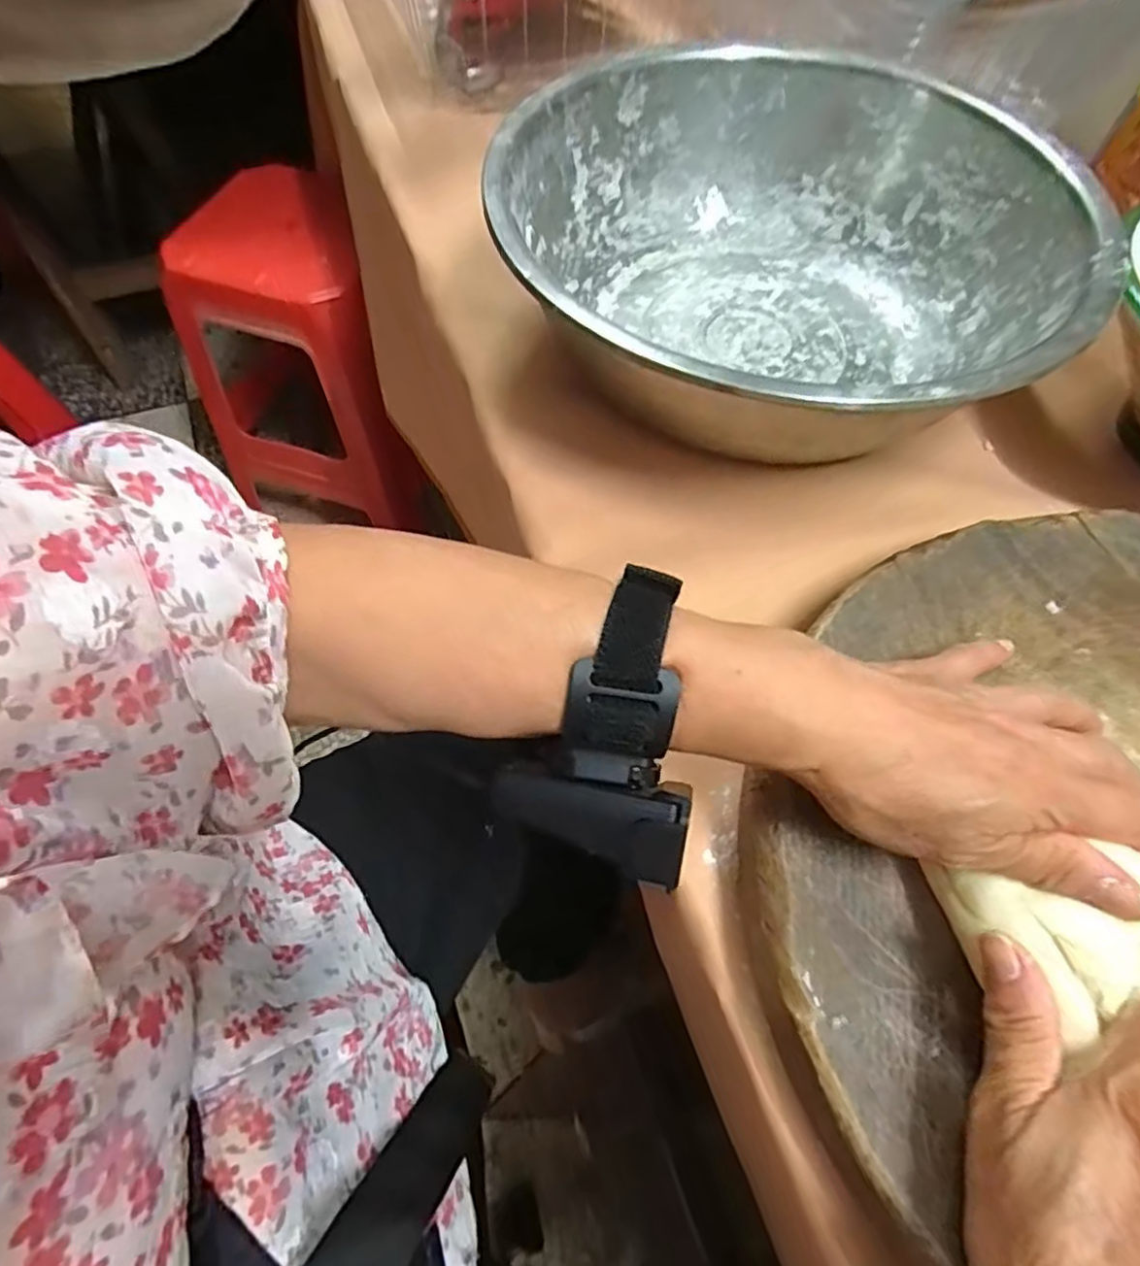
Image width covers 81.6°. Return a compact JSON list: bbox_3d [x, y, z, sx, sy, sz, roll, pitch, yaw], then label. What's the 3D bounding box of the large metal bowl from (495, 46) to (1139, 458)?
[{"bbox_3d":[0.123,-0.225,0.408,0.321,0.103,0.332,1,62,-2],"label":"large metal bowl"}]

